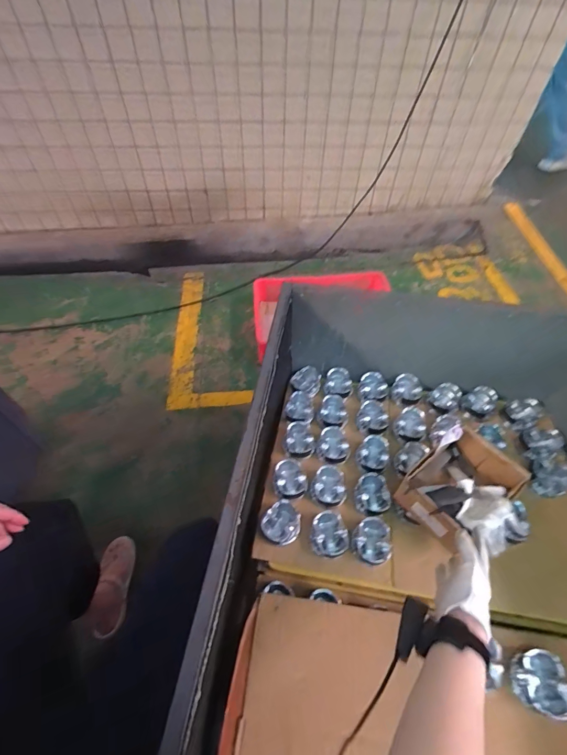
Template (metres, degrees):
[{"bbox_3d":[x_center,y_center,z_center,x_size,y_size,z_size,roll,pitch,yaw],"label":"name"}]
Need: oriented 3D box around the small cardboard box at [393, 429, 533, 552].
[{"bbox_3d":[0.343,0.211,0.689,0.199,0.105,0.136,-25,58,-21],"label":"small cardboard box"}]

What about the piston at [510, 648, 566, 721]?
[{"bbox_3d":[0.420,0.498,0.566,0.076,0.049,0.085,5,53,0],"label":"piston"}]

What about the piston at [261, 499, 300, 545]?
[{"bbox_3d":[-0.003,0.303,0.723,0.079,0.051,0.083,2,53,-3],"label":"piston"}]

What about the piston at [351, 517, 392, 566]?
[{"bbox_3d":[0.185,0.338,0.719,0.078,0.048,0.083,2,53,-3],"label":"piston"}]

